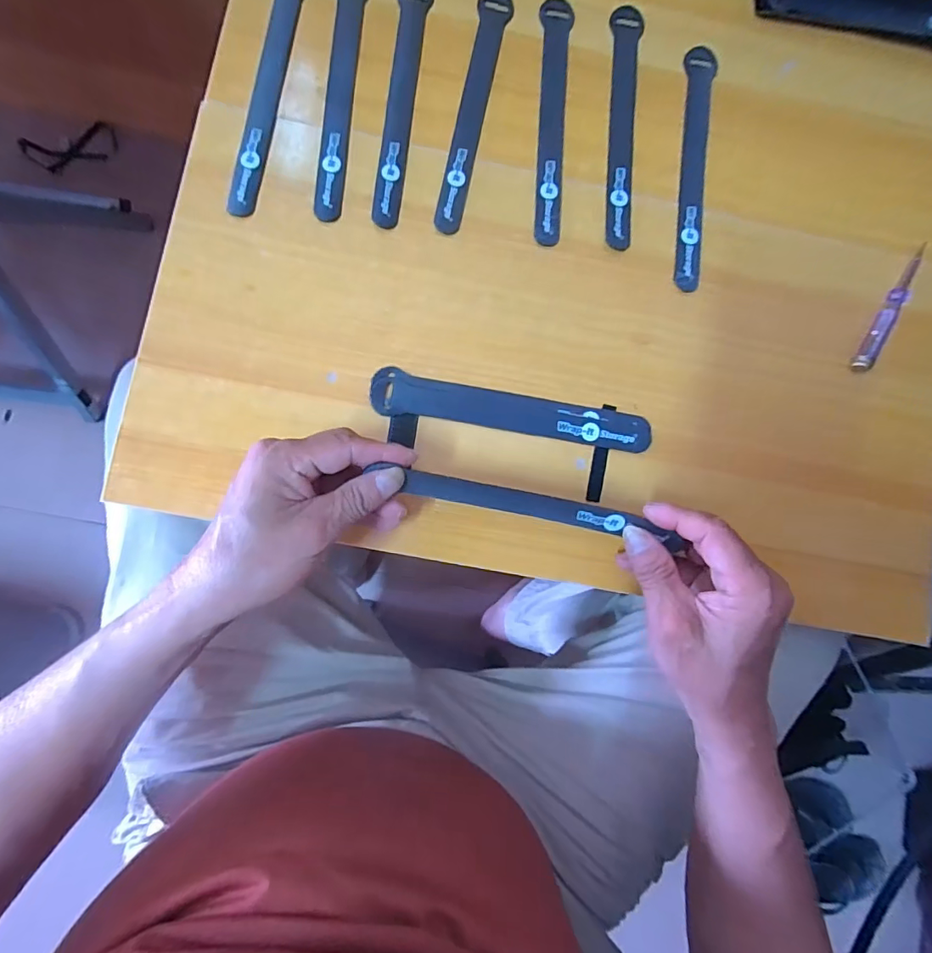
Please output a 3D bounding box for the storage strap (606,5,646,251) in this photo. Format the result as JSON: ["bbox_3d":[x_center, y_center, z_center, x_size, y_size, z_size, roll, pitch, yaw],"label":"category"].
[{"bbox_3d":[0.120,-0.270,0.365,0.024,0.004,0.195,5,85,-3],"label":"storage strap"}]

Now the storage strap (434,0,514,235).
[{"bbox_3d":[0.006,-0.277,0.358,0.025,0.004,0.196,11,85,-7],"label":"storage strap"}]

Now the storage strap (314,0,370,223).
[{"bbox_3d":[-0.092,-0.286,0.350,0.024,0.004,0.197,4,86,-4],"label":"storage strap"}]

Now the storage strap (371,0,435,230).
[{"bbox_3d":[-0.048,-0.278,0.353,0.024,0.004,0.192,6,86,-5],"label":"storage strap"}]

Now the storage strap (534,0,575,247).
[{"bbox_3d":[0.065,-0.272,0.362,0.023,0.004,0.197,5,85,-2],"label":"storage strap"}]

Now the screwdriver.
[{"bbox_3d":[0.328,-0.133,0.360,0.011,0.016,0.121,33,85,-1],"label":"screwdriver"}]

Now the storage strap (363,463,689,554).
[{"bbox_3d":[0.039,0.018,0.299,0.196,0.016,0.017,12,87,0],"label":"storage strap"}]

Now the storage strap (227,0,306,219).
[{"bbox_3d":[-0.145,-0.286,0.347,0.023,0.005,0.196,9,86,-3],"label":"storage strap"}]

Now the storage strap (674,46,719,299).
[{"bbox_3d":[0.176,-0.238,0.366,0.022,0.004,0.193,6,85,-1],"label":"storage strap"}]

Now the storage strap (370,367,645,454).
[{"bbox_3d":[0.034,-0.045,0.341,0.197,0.011,0.031,10,85,-3],"label":"storage strap"}]

